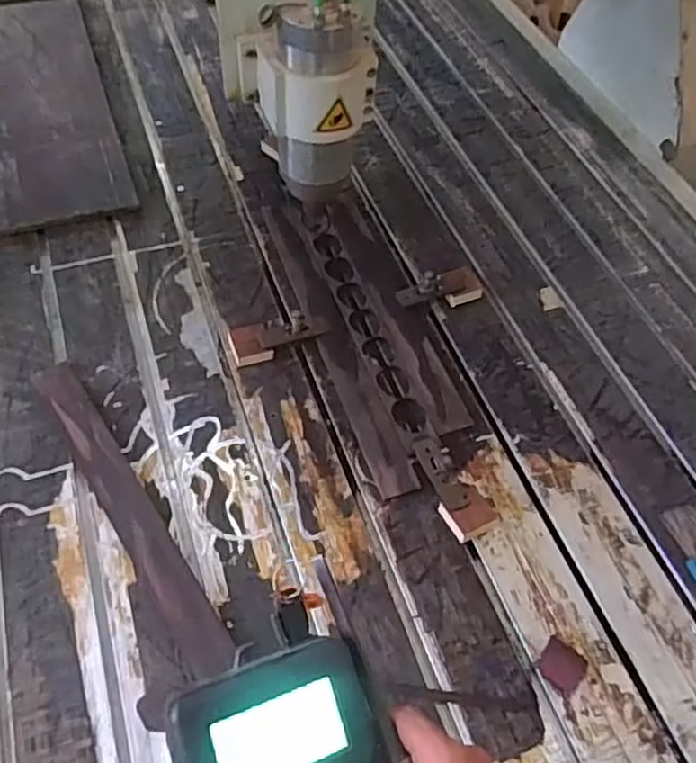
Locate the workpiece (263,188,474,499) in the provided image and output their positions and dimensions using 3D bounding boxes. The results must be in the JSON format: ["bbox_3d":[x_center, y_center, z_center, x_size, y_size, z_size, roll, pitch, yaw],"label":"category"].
[{"bbox_3d":[0.024,-0.087,0.932,0.152,0.025,0.500,-14,57,-13],"label":"workpiece"}]

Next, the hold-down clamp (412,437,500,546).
[{"bbox_3d":[0.121,0.118,0.790,0.056,0.025,0.130,-21,59,-17],"label":"hold-down clamp"}]

